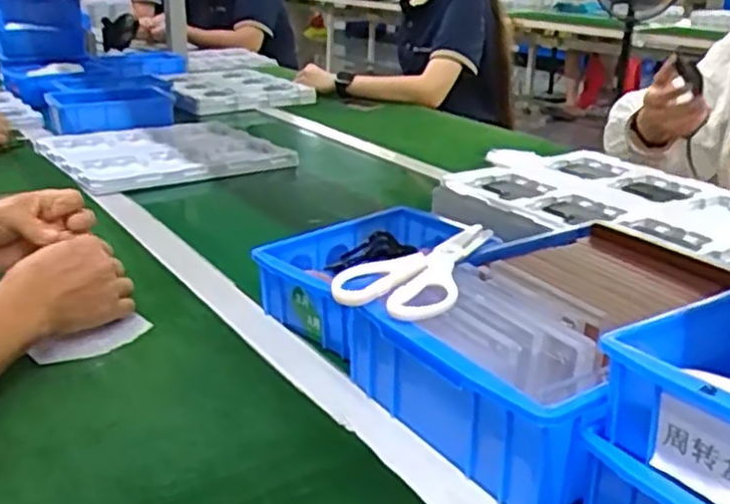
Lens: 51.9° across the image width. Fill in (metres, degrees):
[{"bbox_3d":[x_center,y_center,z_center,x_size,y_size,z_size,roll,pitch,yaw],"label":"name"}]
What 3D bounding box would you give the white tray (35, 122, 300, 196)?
[{"bbox_3d":[-0.325,-0.168,1.205,0.325,0.026,0.313,-13,26,-32],"label":"white tray"}]

